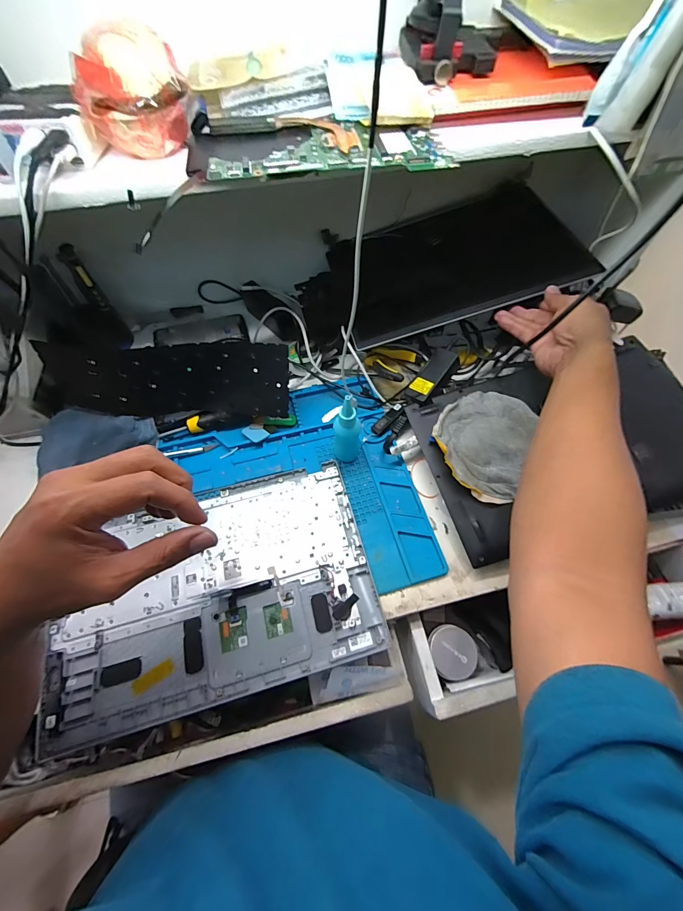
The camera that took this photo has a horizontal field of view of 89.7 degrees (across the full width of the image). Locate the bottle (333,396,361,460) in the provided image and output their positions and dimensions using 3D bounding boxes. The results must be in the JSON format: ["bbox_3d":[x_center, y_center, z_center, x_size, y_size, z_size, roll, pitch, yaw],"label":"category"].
[{"bbox_3d":[0.008,-0.032,0.444,0.034,0.122,0.028,5,62,1],"label":"bottle"}]

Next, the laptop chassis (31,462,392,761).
[{"bbox_3d":[-0.149,0.157,0.411,0.360,0.016,0.233,-12,63,-8],"label":"laptop chassis"}]

